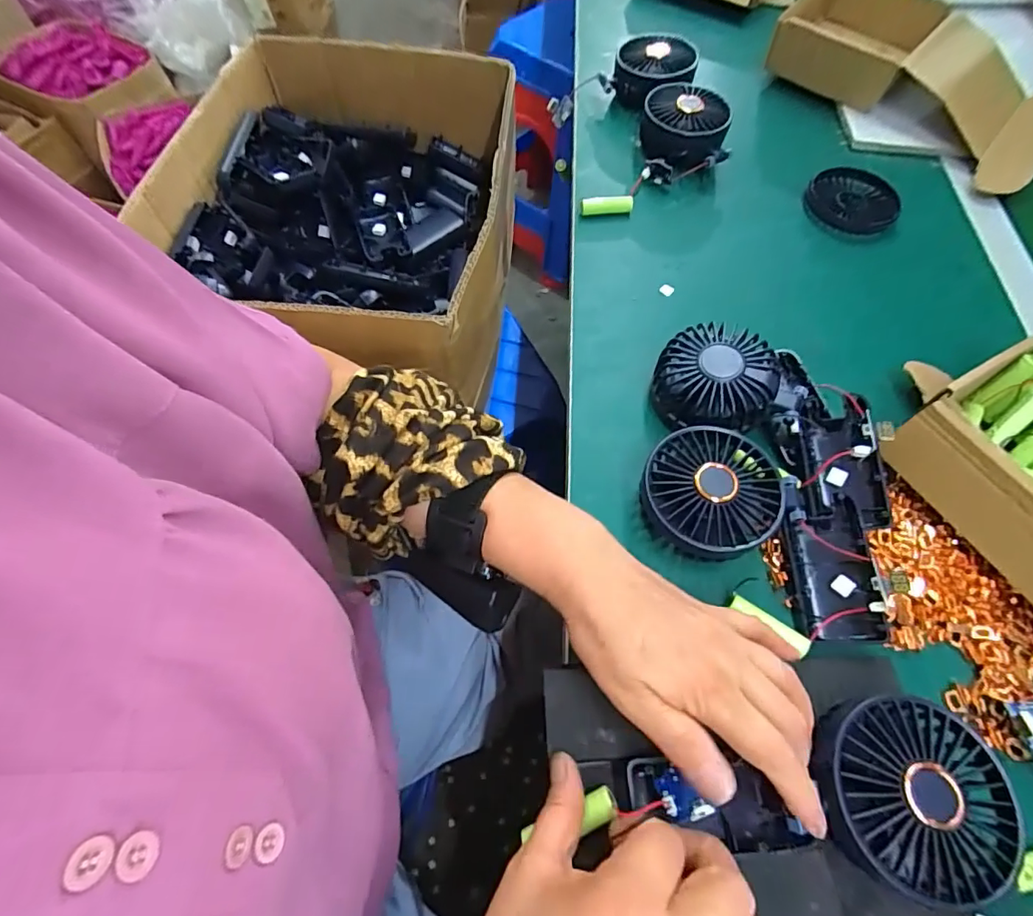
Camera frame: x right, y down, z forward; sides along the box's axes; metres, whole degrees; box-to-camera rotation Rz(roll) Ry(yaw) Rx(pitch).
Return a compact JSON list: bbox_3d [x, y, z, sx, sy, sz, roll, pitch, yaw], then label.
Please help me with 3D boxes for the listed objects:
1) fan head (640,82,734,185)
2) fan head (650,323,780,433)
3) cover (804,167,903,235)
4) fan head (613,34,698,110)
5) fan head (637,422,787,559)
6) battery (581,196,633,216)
[{"bbox_3d":[0.171,-0.332,0.526,0.086,0.048,0.104,3,64,-1],"label":"fan head"},{"bbox_3d":[0.144,-0.056,0.379,0.074,0.054,0.077,1,63,-3],"label":"fan head"},{"bbox_3d":[0.334,-0.258,0.510,0.083,0.011,0.091,16,64,5],"label":"cover"},{"bbox_3d":[0.150,-0.421,0.569,0.086,0.054,0.083,12,64,4],"label":"fan head"},{"bbox_3d":[0.127,0.024,0.340,0.084,0.039,0.081,1,63,-3],"label":"fan head"},{"bbox_3d":[0.088,-0.245,0.496,0.050,0.014,0.015,-8,64,-7],"label":"battery"}]

